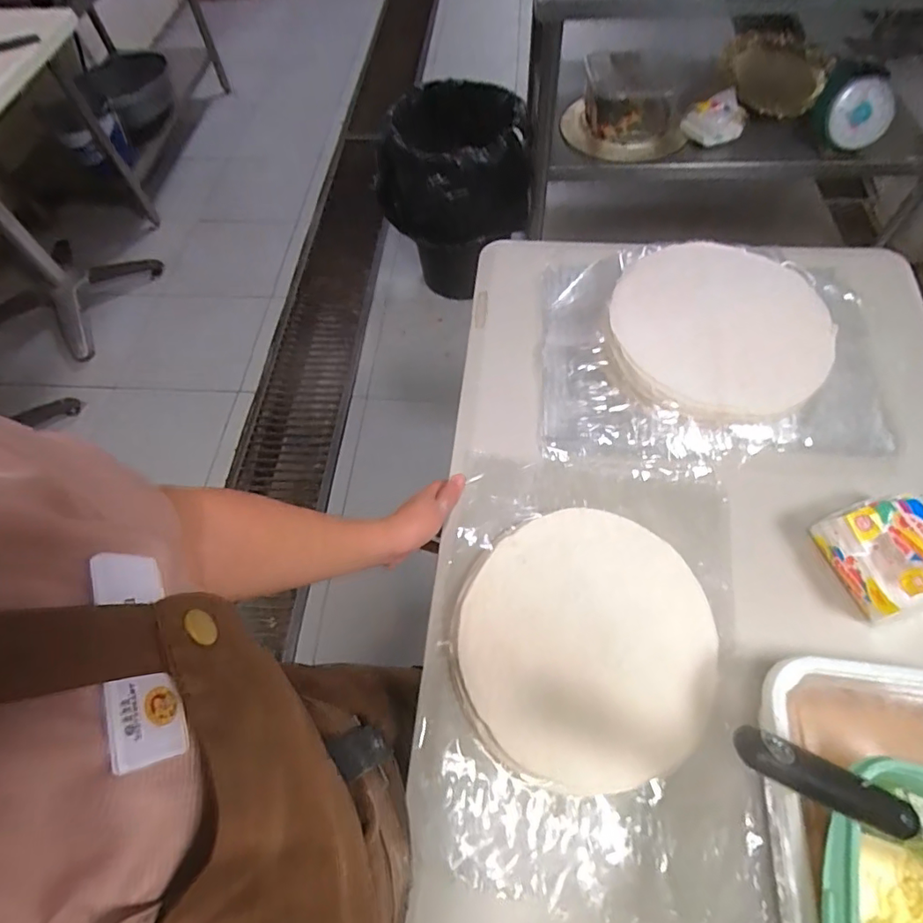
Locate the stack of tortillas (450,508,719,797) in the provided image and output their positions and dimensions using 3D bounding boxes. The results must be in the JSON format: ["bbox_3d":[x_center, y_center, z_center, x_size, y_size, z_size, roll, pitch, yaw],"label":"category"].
[{"bbox_3d":[0.118,0.167,0.513,0.257,0.021,0.233,-41,67,-18],"label":"stack of tortillas"}]

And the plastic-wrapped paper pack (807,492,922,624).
[{"bbox_3d":[0.423,0.089,0.517,0.099,0.068,0.108,-15,61,-6],"label":"plastic-wrapped paper pack"}]

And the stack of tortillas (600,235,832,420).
[{"bbox_3d":[0.314,-0.167,0.653,0.262,0.042,0.255,18,63,12],"label":"stack of tortillas"}]

